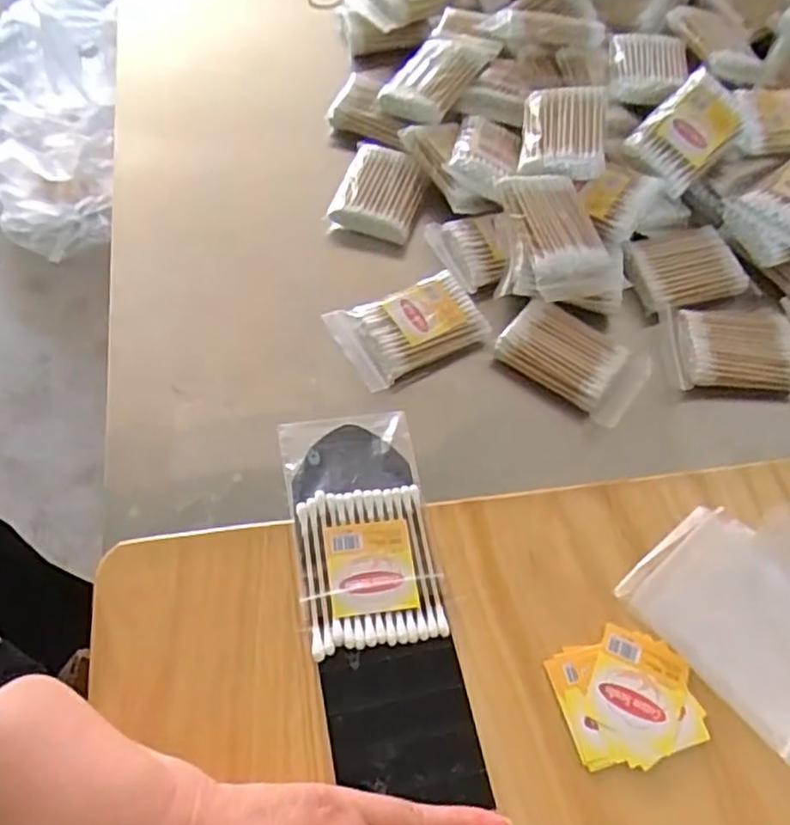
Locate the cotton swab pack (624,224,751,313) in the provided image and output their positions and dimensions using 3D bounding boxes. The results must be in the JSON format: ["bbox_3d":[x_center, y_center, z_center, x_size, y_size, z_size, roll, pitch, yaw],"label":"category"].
[{"bbox_3d":[0.203,-0.104,0.486,0.080,0.015,0.060,-11,62,-10],"label":"cotton swab pack"}]

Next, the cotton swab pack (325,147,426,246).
[{"bbox_3d":[-0.010,-0.163,0.513,0.060,0.021,0.078,17,61,5],"label":"cotton swab pack"}]

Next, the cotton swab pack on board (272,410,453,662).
[{"bbox_3d":[-0.016,0.053,0.332,0.064,0.008,0.116,-9,60,-8],"label":"cotton swab pack on board"}]

